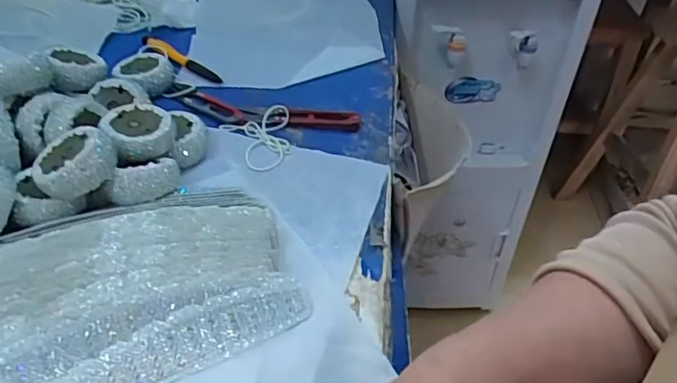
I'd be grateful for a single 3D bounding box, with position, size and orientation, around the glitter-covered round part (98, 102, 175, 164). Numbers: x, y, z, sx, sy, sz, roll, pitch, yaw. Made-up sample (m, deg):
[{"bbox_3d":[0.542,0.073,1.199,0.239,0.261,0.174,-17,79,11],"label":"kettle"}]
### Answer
[{"bbox_3d":[-0.149,-0.043,0.422,0.048,0.027,0.052,2,40,-2],"label":"glitter-covered round part"}]

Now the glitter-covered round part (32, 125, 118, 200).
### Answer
[{"bbox_3d":[-0.176,-0.020,0.378,0.051,0.026,0.050,-26,46,2],"label":"glitter-covered round part"}]

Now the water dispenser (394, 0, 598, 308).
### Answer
[{"bbox_3d":[0.195,-0.130,0.987,0.262,0.701,0.240,-2,41,-7],"label":"water dispenser"}]

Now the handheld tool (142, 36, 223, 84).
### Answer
[{"bbox_3d":[-0.159,-0.134,0.567,0.115,0.015,0.015,28,46,26],"label":"handheld tool"}]

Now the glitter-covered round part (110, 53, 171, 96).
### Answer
[{"bbox_3d":[-0.183,-0.111,0.525,0.050,0.020,0.047,2,40,-2],"label":"glitter-covered round part"}]

